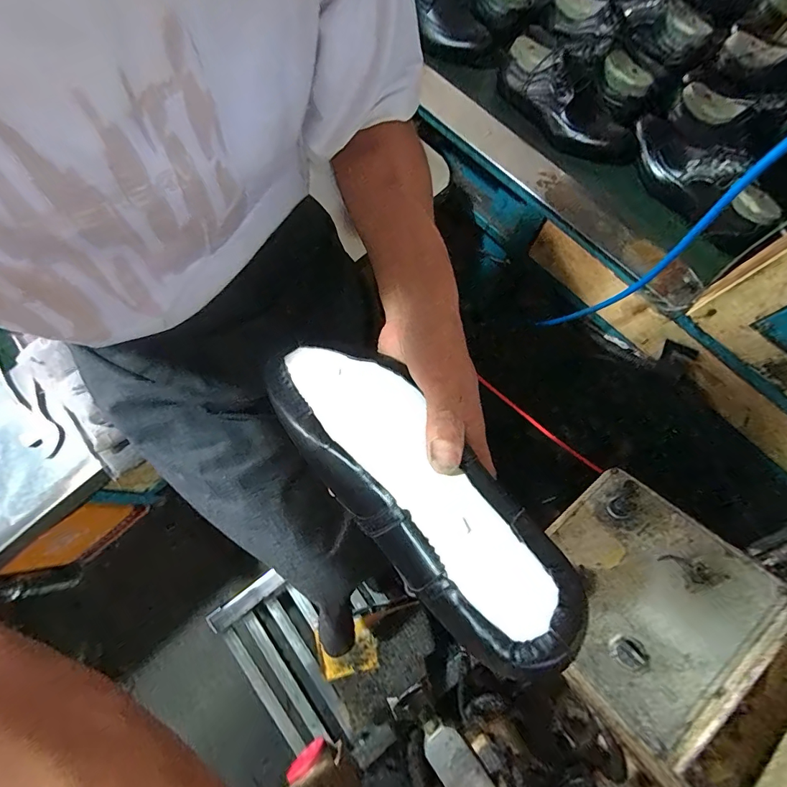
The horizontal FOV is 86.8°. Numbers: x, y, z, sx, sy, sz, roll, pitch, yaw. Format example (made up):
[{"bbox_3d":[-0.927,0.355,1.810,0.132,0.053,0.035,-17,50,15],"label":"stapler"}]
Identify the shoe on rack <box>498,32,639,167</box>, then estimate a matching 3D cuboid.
[{"bbox_3d":[0.321,-0.541,0.758,0.115,0.074,0.291,-33,78,-10],"label":"shoe on rack"}]

